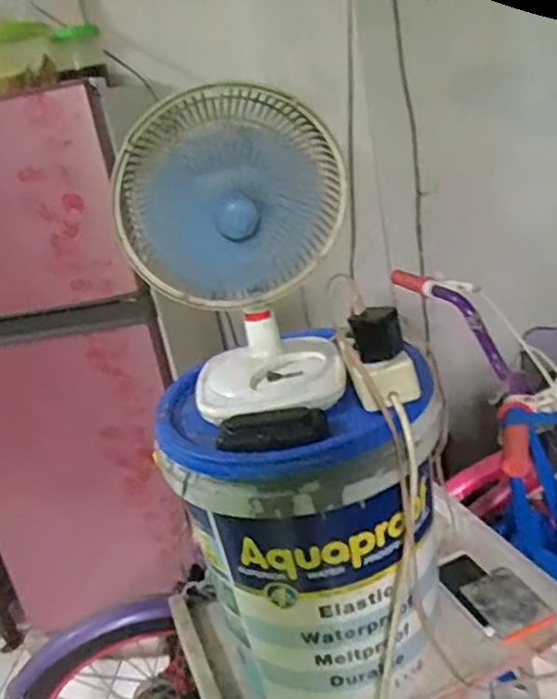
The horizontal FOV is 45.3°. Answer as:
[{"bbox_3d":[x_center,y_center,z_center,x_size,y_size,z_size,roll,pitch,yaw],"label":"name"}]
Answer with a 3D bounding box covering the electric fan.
[{"bbox_3d":[-0.038,-0.088,0.660,0.202,0.304,0.181,-6,24,5],"label":"electric fan"}]

